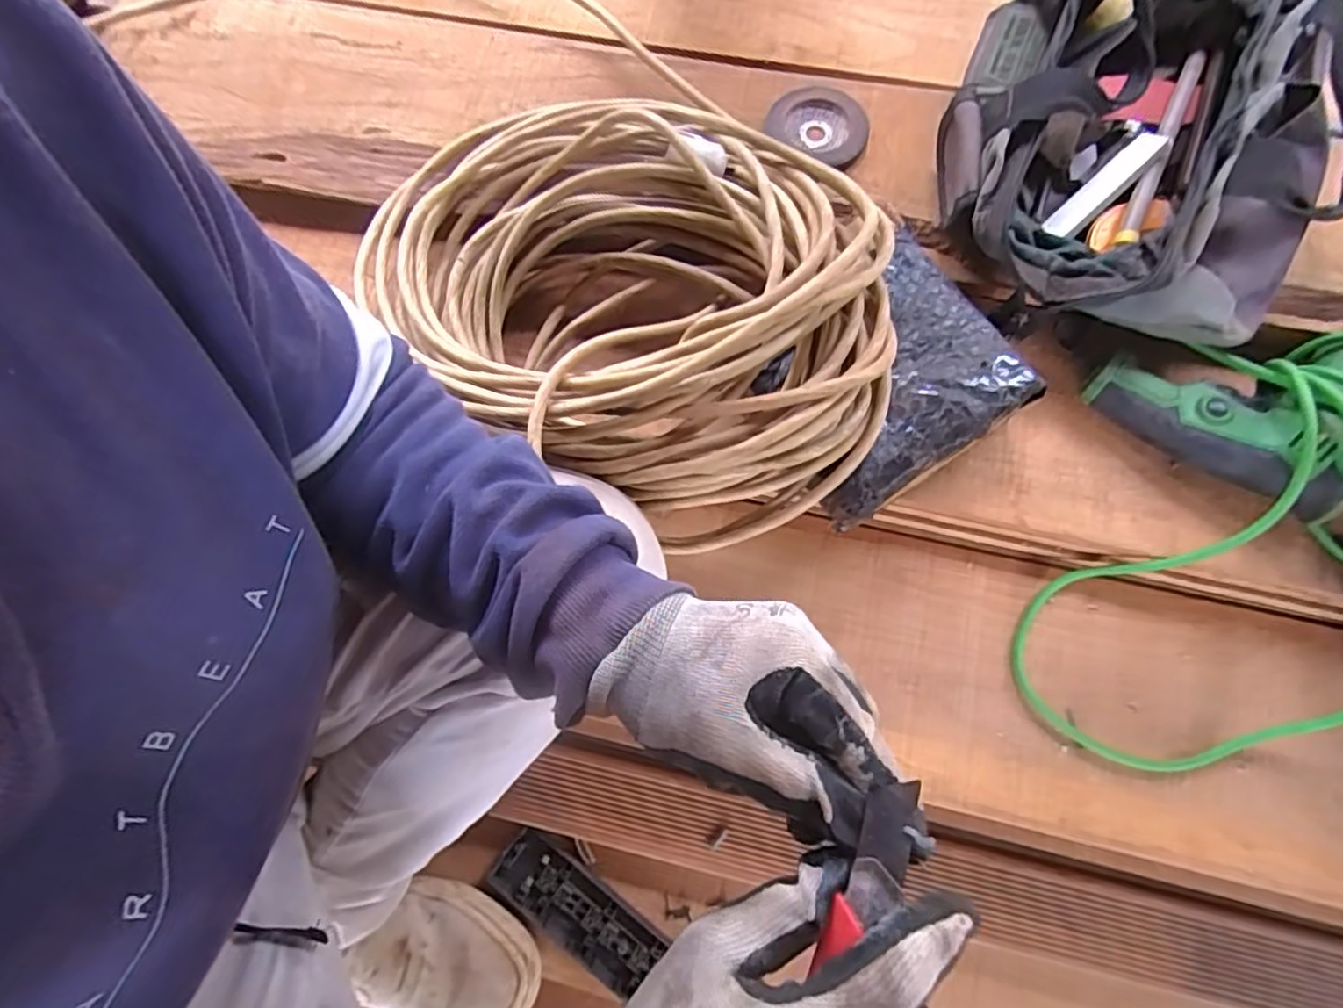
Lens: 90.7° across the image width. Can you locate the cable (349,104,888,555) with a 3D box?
[{"bbox_3d":[-0.037,-0.169,0.486,0.432,0.130,0.284,38,79,11],"label":"cable"}]

